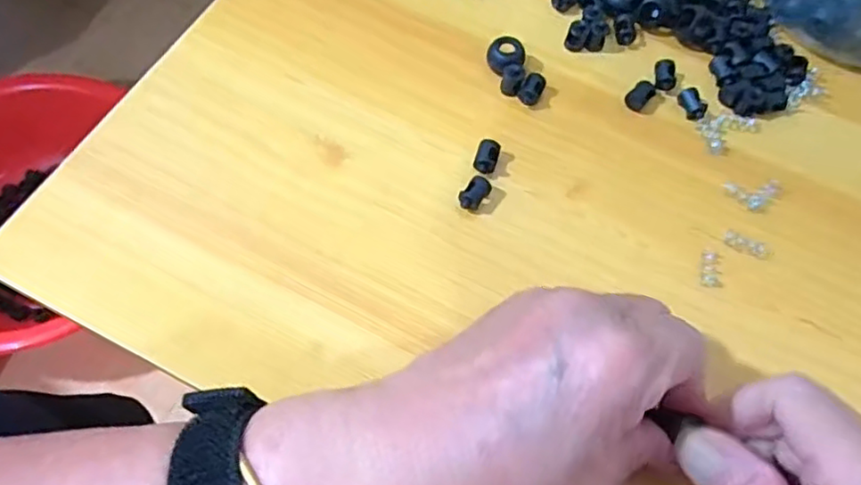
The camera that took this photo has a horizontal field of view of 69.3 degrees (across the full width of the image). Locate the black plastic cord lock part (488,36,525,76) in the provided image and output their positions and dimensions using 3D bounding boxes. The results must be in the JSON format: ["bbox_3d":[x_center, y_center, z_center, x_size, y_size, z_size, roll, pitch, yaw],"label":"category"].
[{"bbox_3d":[0.035,-0.086,0.290,0.016,0.013,0.016,2,64,-5],"label":"black plastic cord lock part"}]

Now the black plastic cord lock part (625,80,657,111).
[{"bbox_3d":[0.098,-0.068,0.290,0.009,0.008,0.015,42,68,14],"label":"black plastic cord lock part"}]

